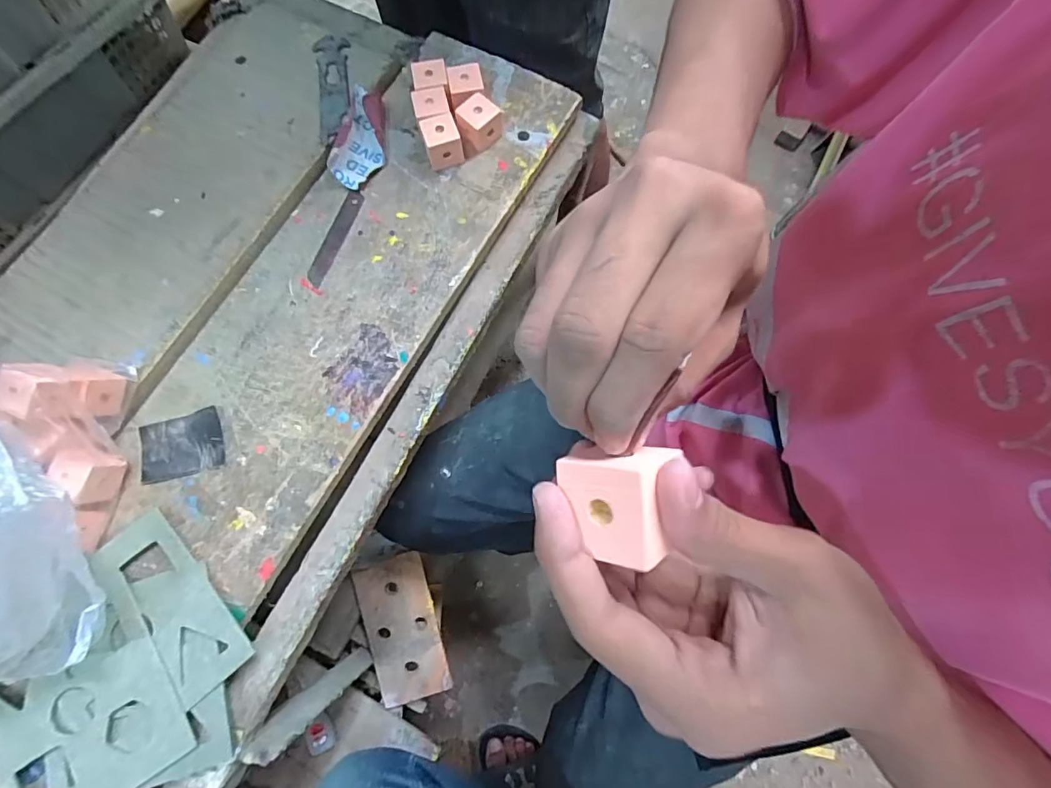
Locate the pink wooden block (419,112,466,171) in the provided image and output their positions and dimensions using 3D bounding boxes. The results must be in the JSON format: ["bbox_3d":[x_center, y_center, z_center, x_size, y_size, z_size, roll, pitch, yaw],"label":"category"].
[{"bbox_3d":[-0.076,-0.229,0.457,0.032,0.034,0.033,-16,77,-6],"label":"pink wooden block"}]

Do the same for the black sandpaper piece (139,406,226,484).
[{"bbox_3d":[-0.278,0.041,0.403,0.064,0.004,0.048,-15,77,-5],"label":"black sandpaper piece"}]

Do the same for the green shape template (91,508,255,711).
[{"bbox_3d":[-0.261,0.154,0.369,0.052,0.004,0.135,-38,79,-14],"label":"green shape template"}]

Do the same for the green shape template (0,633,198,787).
[{"bbox_3d":[-0.308,0.228,0.346,0.121,0.005,0.112,-31,79,-9],"label":"green shape template"}]

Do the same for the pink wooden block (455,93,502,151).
[{"bbox_3d":[-0.043,-0.250,0.463,0.032,0.034,0.033,-40,81,-10],"label":"pink wooden block"}]

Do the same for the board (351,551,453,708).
[{"bbox_3d":[-0.164,0.309,0.659,0.095,0.011,0.185,-15,91,-2],"label":"board"}]

